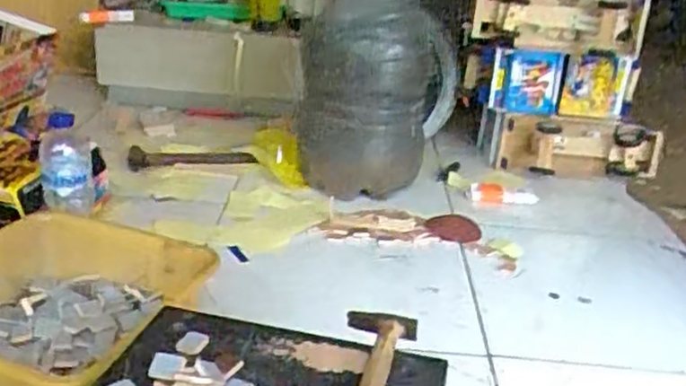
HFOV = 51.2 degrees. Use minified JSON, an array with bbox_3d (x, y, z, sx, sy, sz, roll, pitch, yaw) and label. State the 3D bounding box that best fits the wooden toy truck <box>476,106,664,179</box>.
[{"bbox_3d":[0.465,-0.100,1.502,0.369,0.128,0.120,7,12,0],"label":"wooden toy truck"}]

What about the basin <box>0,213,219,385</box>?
[{"bbox_3d":[-0.309,0.125,0.754,0.288,0.103,0.261,9,23,14],"label":"basin"}]

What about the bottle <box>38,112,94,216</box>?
[{"bbox_3d":[-0.355,-0.040,0.914,0.059,0.123,0.068,-6,24,-22],"label":"bottle"}]

